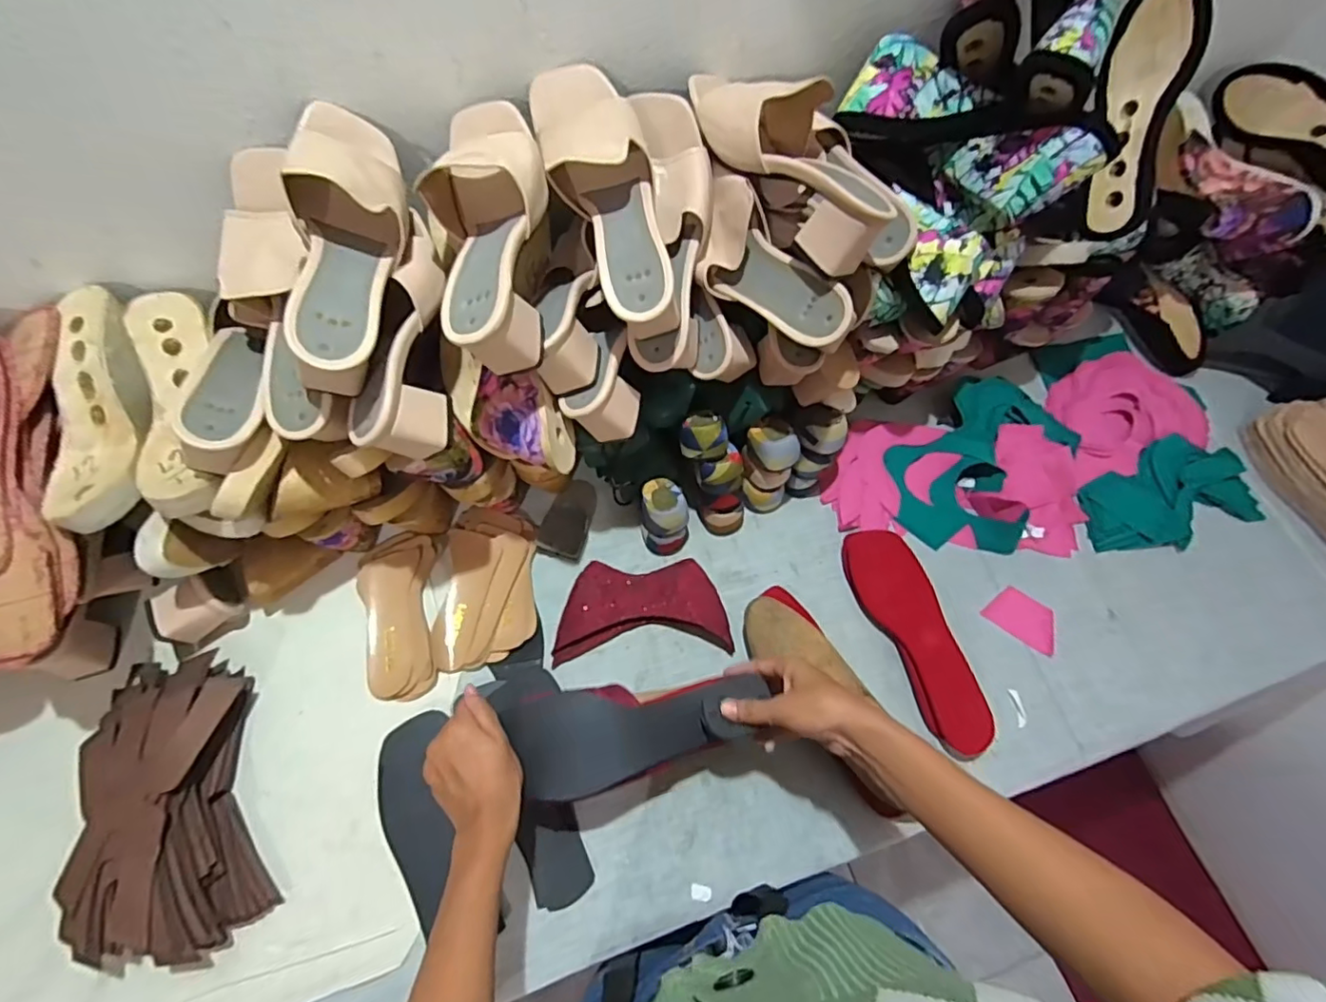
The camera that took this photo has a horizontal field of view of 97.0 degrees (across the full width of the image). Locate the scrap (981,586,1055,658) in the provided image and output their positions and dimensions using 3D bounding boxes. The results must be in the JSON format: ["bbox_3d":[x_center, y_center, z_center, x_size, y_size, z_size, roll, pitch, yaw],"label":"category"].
[{"bbox_3d":[0.417,0.135,0.676,0.079,0.005,0.057,33,64,17],"label":"scrap"}]

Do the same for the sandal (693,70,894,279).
[{"bbox_3d":[0.107,-0.298,0.501,0.097,0.073,0.223,-29,70,-13],"label":"sandal"}]

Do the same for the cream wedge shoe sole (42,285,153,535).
[{"bbox_3d":[-0.509,-0.080,0.518,0.085,0.054,0.222,-12,67,-7],"label":"cream wedge shoe sole"}]

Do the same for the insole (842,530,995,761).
[{"bbox_3d":[0.282,0.145,0.644,0.077,0.030,0.245,-20,68,-10],"label":"insole"}]

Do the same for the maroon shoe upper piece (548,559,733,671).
[{"bbox_3d":[-0.025,0.118,0.656,0.191,0.025,0.104,-4,66,-3],"label":"maroon shoe upper piece"}]

